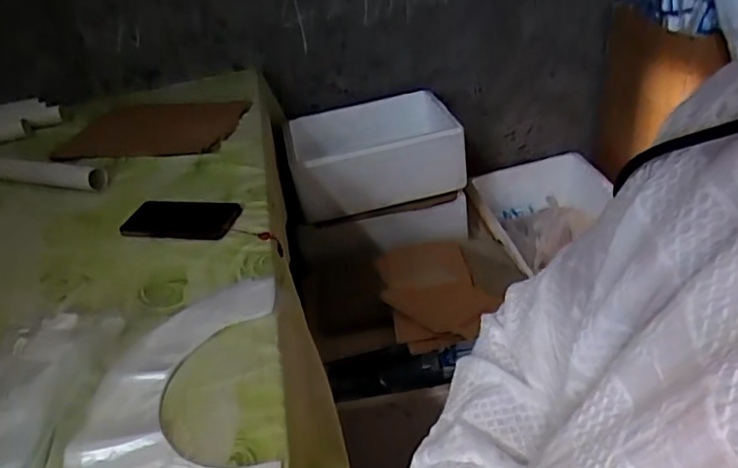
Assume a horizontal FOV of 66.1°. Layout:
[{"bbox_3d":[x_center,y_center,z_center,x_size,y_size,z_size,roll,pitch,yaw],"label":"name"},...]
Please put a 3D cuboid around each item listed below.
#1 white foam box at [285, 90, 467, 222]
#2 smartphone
[{"bbox_3d":[0.001,-0.212,1.425,0.426,0.162,0.310,-17,36,-11],"label":"white foam box"},{"bbox_3d":[-0.271,-0.023,0.827,0.162,0.016,0.086,3,37,12],"label":"smartphone"}]

